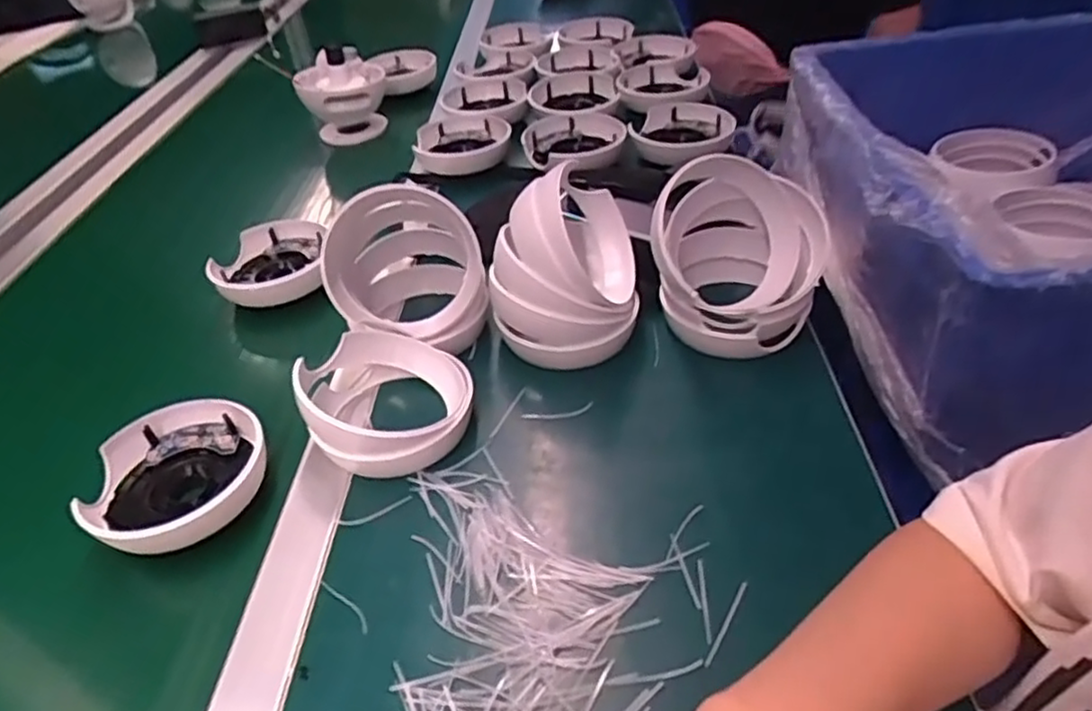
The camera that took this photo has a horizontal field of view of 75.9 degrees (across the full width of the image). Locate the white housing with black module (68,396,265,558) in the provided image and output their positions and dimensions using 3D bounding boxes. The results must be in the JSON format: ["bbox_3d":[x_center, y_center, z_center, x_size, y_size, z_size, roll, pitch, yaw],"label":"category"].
[{"bbox_3d":[-0.246,0.080,0.471,0.111,0.032,0.107,-3,41,3],"label":"white housing with black module"}]

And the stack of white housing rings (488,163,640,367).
[{"bbox_3d":[0.015,-0.075,0.553,0.109,0.130,0.123,0,41,6],"label":"stack of white housing rings"}]

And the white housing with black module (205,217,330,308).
[{"bbox_3d":[-0.259,-0.087,0.662,0.097,0.027,0.114,-9,41,-3],"label":"white housing with black module"}]

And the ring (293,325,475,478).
[{"bbox_3d":[-0.113,0.024,0.503,0.110,0.061,0.122,-14,41,-9],"label":"ring"}]

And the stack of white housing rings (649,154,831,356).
[{"bbox_3d":[0.149,-0.079,0.540,0.118,0.117,0.113,6,42,13],"label":"stack of white housing rings"}]

